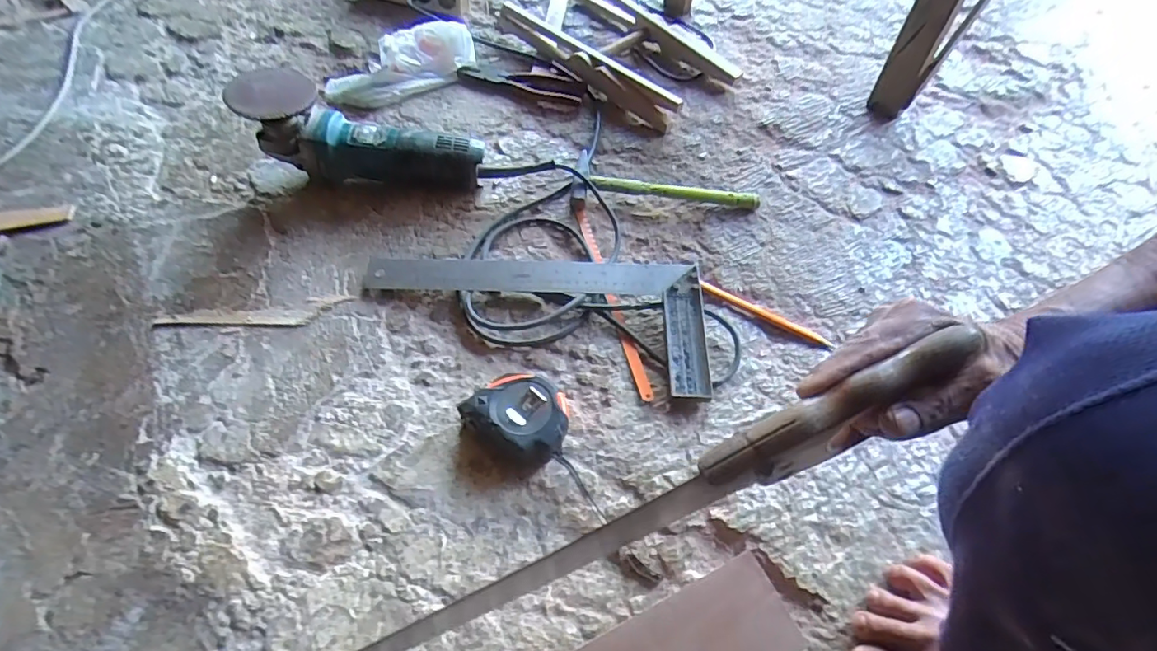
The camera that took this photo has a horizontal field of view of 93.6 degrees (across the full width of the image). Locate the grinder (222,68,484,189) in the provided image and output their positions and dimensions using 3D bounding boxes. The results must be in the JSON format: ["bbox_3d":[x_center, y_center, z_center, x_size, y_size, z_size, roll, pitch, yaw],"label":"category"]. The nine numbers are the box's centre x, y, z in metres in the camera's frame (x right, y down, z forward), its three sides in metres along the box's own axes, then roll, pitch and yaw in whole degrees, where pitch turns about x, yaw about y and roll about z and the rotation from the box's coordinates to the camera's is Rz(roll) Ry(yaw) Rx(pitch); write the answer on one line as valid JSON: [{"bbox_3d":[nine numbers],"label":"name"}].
[{"bbox_3d":[-0.253,-0.216,0.638,0.267,0.081,0.078,12,53,-17],"label":"grinder"}]

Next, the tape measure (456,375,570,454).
[{"bbox_3d":[-0.050,0.078,0.486,0.089,0.041,0.066,22,56,10],"label":"tape measure"}]

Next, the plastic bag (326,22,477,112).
[{"bbox_3d":[-0.258,-0.380,0.796,0.230,0.067,0.087,-32,62,-10],"label":"plastic bag"}]

